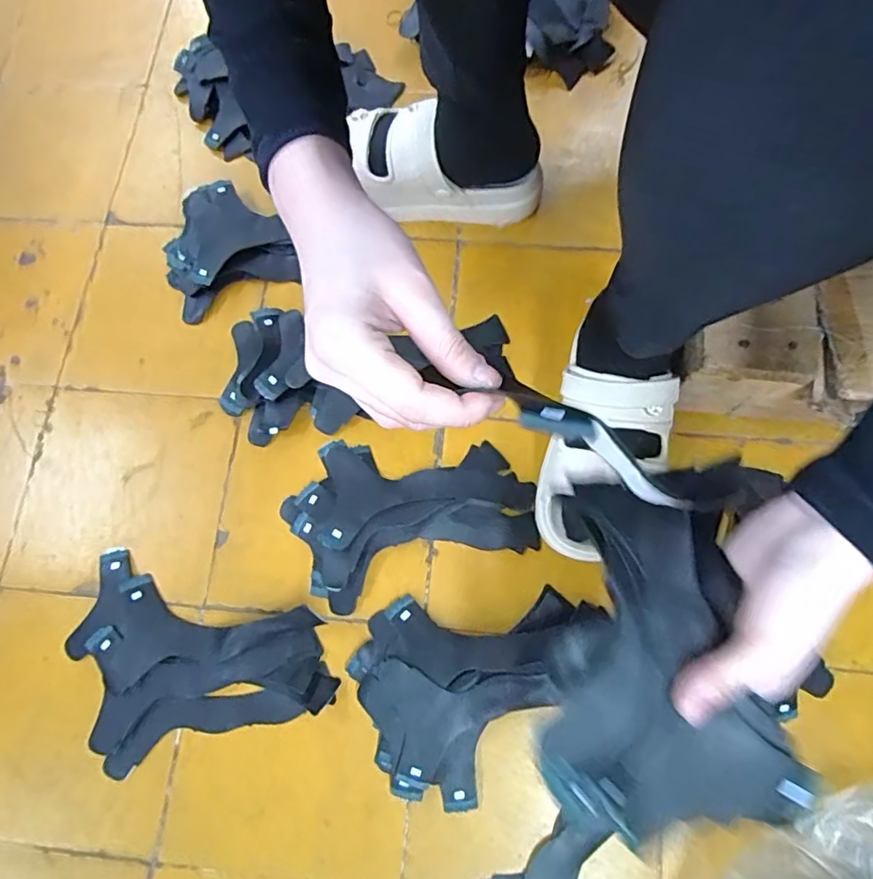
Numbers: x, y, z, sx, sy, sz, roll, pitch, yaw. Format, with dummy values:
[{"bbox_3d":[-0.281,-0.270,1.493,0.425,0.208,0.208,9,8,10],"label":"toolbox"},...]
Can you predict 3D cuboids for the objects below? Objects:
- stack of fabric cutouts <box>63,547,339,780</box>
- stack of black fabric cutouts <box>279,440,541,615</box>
[{"bbox_3d":[-0.212,0.208,0.490,0.236,0.014,0.157,15,75,6],"label":"stack of fabric cutouts"},{"bbox_3d":[-0.027,0.058,0.528,0.216,0.014,0.147,-18,74,-4],"label":"stack of black fabric cutouts"}]

